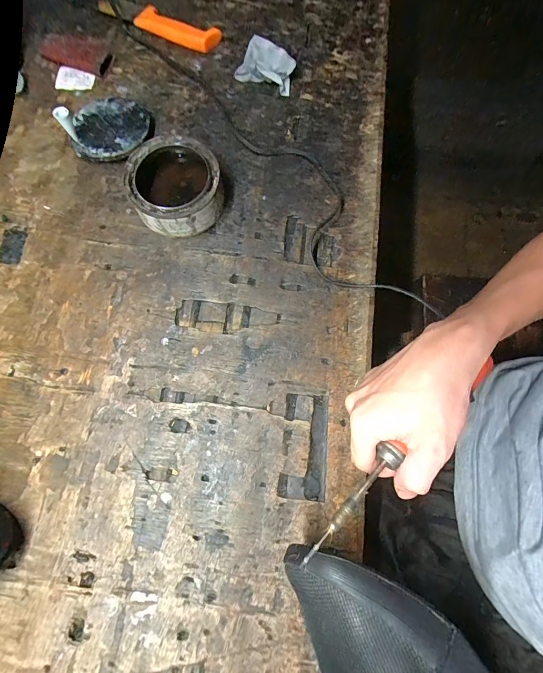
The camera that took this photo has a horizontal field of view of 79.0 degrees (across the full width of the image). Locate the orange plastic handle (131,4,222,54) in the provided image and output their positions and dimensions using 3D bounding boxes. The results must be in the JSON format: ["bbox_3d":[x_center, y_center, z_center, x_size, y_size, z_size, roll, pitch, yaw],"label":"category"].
[{"bbox_3d":[-0.130,-0.422,0.450,0.121,0.021,0.037,28,77,7],"label":"orange plastic handle"}]

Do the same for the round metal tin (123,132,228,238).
[{"bbox_3d":[-0.109,-0.172,0.382,0.101,0.045,0.103,0,75,0],"label":"round metal tin"}]

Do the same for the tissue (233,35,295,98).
[{"bbox_3d":[-0.006,-0.365,0.441,0.080,0.030,0.043,25,77,6],"label":"tissue"}]

